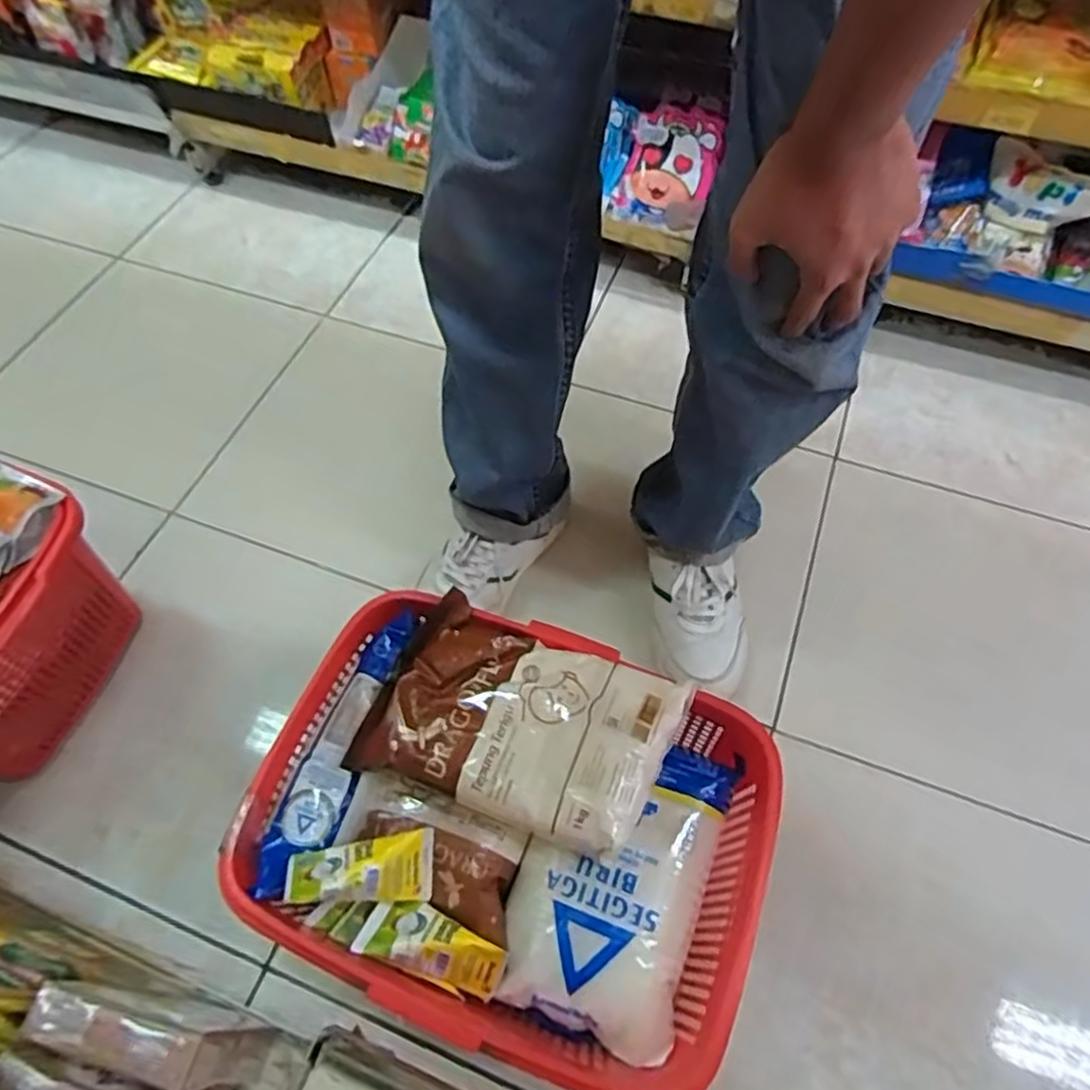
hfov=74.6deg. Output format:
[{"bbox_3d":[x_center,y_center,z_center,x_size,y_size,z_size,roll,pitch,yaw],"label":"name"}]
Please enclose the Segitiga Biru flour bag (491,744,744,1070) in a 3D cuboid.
[{"bbox_3d":[0.054,0.257,0.556,0.141,0.044,0.214,17,62,11],"label":"Segitiga Biru flour bag"}]

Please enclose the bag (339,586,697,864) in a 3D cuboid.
[{"bbox_3d":[-0.022,0.139,0.573,0.232,0.042,0.148,20,62,12],"label":"bag"}]

